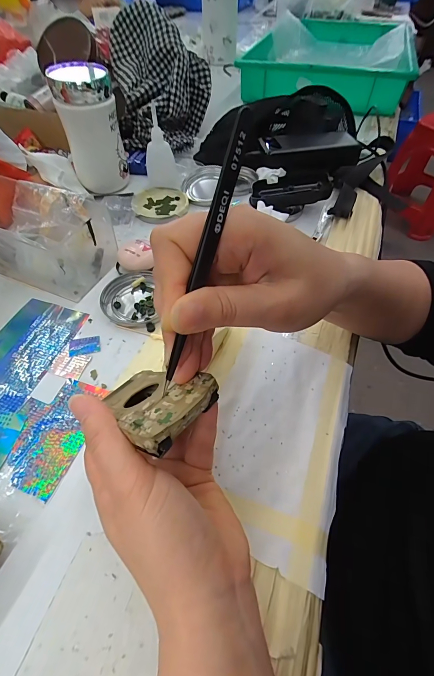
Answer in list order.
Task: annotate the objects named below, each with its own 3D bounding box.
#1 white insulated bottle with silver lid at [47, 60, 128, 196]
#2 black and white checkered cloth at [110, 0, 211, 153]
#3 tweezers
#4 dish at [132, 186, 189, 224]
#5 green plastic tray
[{"bbox_3d":[-0.175,-0.287,0.436,0.072,0.136,0.063,-20,57,-16],"label":"white insulated bottle with silver lid"},{"bbox_3d":[-0.093,-0.435,0.534,0.156,0.158,0.184,-9,54,-7],"label":"black and white checkered cloth"},{"bbox_3d":[-0.008,-0.030,0.144,0.005,0.132,0.009,26,23,16],"label":"tweezers"},{"bbox_3d":[-0.084,-0.194,0.453,0.078,0.014,0.071,1,54,-1],"label":"dish"},{"bbox_3d":[0.296,-0.727,0.821,0.357,0.113,0.610,16,55,10],"label":"green plastic tray"}]

